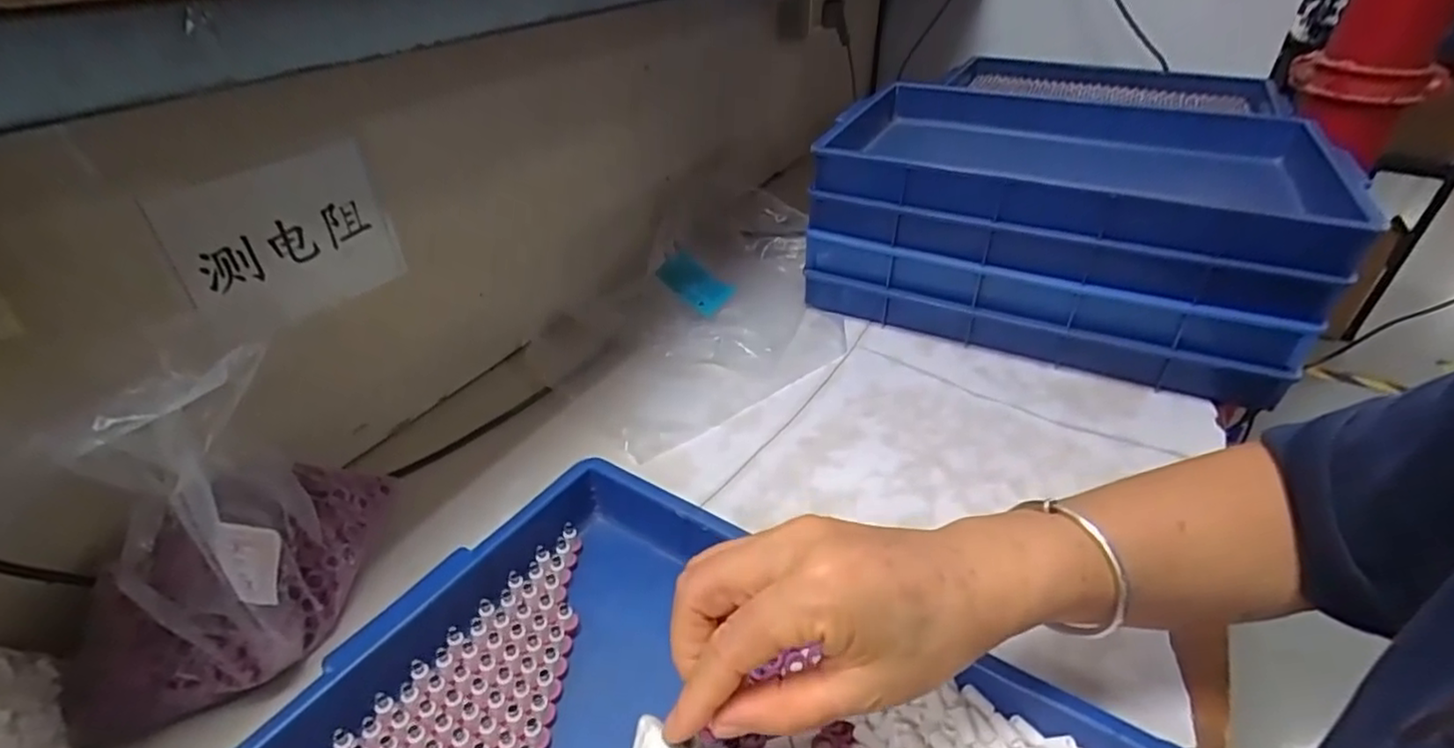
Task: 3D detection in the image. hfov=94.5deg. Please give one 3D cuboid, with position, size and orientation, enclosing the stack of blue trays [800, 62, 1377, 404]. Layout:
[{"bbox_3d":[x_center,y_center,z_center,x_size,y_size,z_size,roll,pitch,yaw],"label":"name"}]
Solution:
[{"bbox_3d":[0.332,-0.158,0.686,0.426,0.163,0.309,17,40,21],"label":"stack of blue trays"}]

